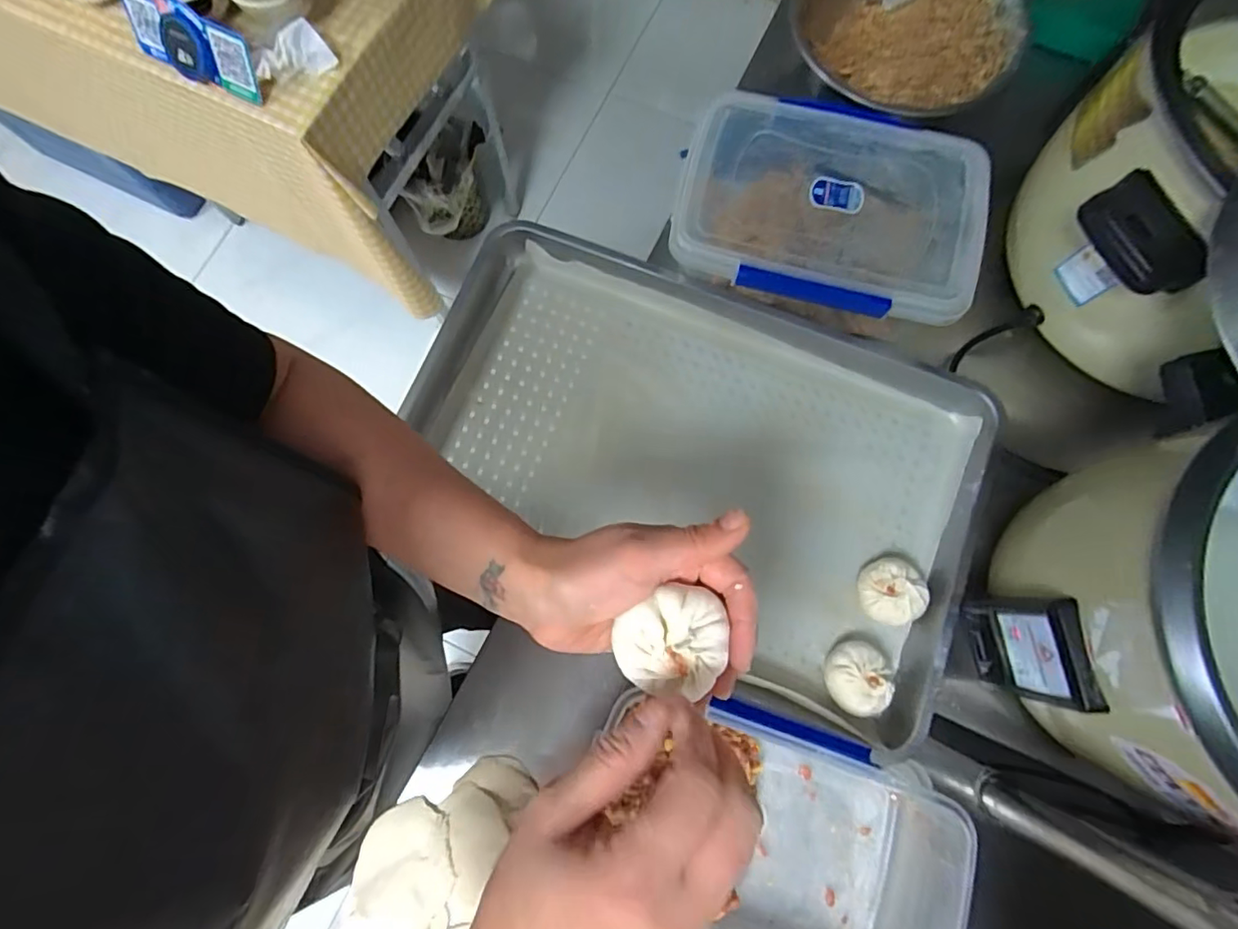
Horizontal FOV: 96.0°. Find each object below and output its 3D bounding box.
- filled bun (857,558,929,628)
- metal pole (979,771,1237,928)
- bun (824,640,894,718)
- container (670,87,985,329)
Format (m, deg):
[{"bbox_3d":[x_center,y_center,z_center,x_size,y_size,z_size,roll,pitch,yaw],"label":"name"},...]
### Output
[{"bbox_3d":[0.268,0.126,0.553,0.060,0.045,0.059,0,77,1],"label":"filled bun"},{"bbox_3d":[0.354,0.283,0.397,0.028,0.268,0.030,-30,78,-6],"label":"metal pole"},{"bbox_3d":[0.226,0.204,0.536,0.059,0.040,0.060,0,77,1],"label":"bun"},{"bbox_3d":[0.216,-0.267,0.598,0.308,0.077,0.220,15,78,5],"label":"container"}]

